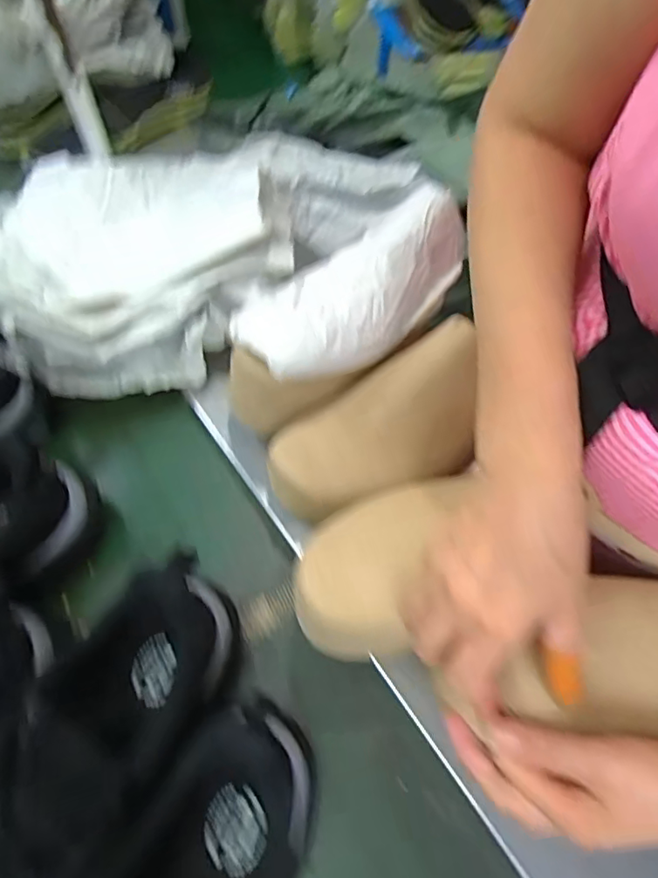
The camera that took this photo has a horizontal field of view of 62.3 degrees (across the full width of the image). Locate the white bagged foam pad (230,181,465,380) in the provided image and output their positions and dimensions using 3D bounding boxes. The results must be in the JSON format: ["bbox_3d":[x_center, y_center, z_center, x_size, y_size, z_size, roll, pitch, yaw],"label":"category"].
[{"bbox_3d":[0.021,-0.134,0.469,0.216,0.074,0.096,-33,65,-19],"label":"white bagged foam pad"}]

